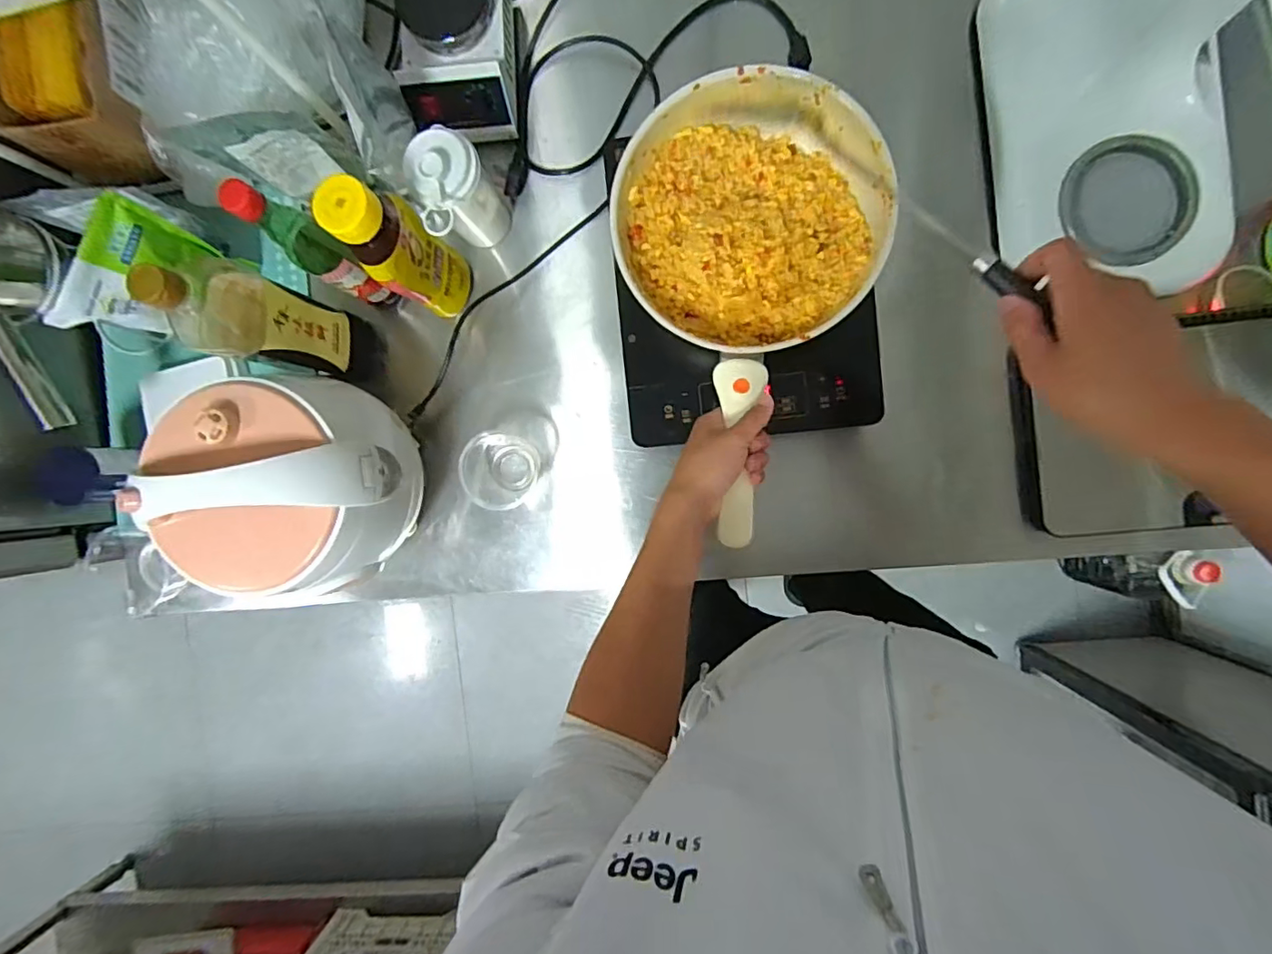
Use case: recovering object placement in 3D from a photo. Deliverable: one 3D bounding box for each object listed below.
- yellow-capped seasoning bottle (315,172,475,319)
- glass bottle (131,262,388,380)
[{"bbox_3d":[-0.239,-0.235,0.583,0.053,0.215,0.077,39,95,3],"label":"yellow-capped seasoning bottle"},{"bbox_3d":[-0.381,-0.160,0.603,0.071,0.310,0.083,14,93,5],"label":"glass bottle"}]

